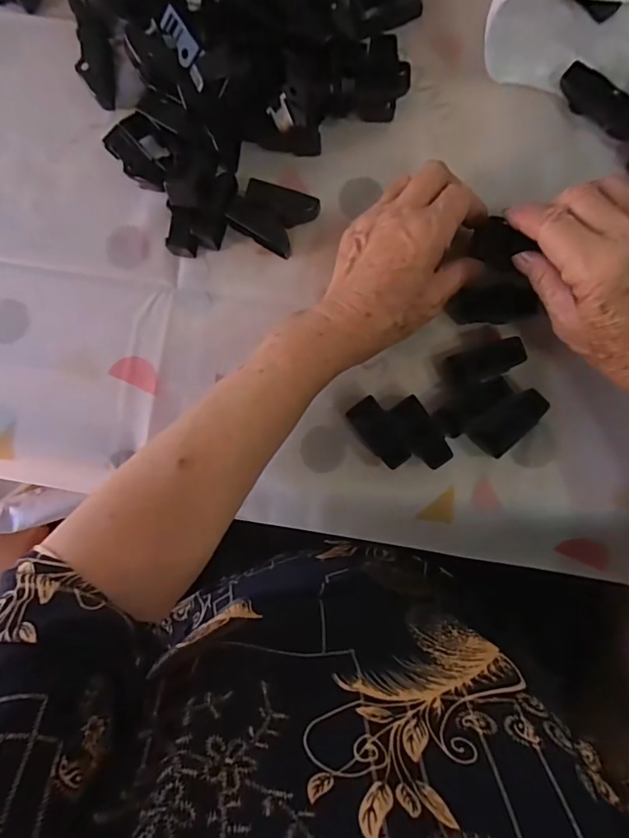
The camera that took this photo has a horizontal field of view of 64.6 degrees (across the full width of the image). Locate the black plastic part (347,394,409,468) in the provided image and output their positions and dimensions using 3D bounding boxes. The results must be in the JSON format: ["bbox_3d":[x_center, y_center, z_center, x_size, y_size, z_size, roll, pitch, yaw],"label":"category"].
[{"bbox_3d":[0.045,0.009,0.344,0.022,0.021,0.050,-37,87,2],"label":"black plastic part"}]

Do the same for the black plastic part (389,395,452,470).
[{"bbox_3d":[0.072,0.010,0.343,0.023,0.021,0.050,-32,87,2],"label":"black plastic part"}]

